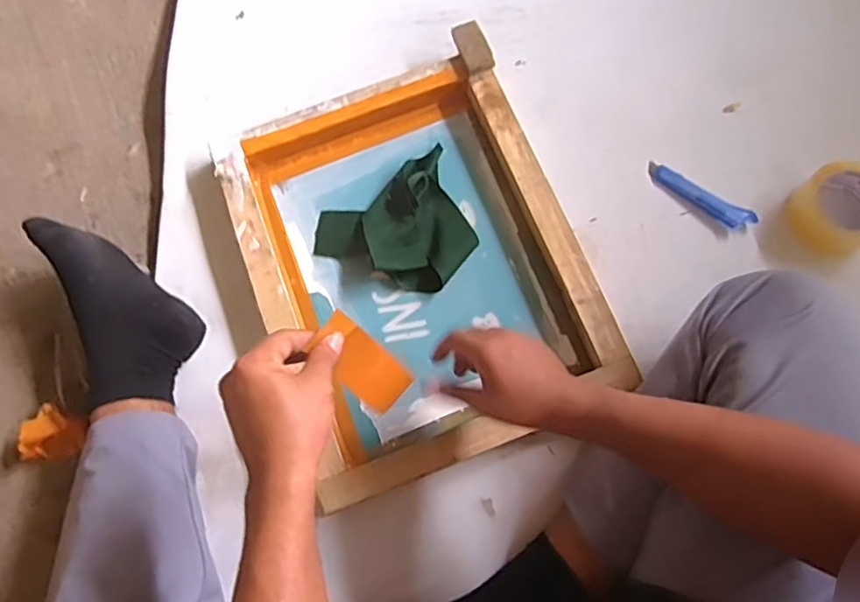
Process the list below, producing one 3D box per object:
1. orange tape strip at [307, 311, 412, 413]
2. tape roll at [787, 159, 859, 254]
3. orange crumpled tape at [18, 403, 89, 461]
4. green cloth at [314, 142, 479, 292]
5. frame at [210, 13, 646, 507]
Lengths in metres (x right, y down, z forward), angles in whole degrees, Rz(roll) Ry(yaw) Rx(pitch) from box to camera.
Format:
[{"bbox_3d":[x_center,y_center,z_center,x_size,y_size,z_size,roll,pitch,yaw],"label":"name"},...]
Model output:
[{"bbox_3d":[-0.059,0.053,0.525,0.090,0.006,0.046,43,72,-11],"label":"orange tape strip"},{"bbox_3d":[0.497,-0.114,0.728,0.105,0.057,0.098,0,73,0],"label":"tape roll"},{"bbox_3d":[-0.434,0.157,0.698,0.063,0.022,0.060,25,75,8],"label":"orange crumpled tape"},{"bbox_3d":[-0.043,-0.084,0.746,0.182,0.028,0.164,-20,74,-6],"label":"green cloth"},{"bbox_3d":[-0.019,-0.048,0.723,0.362,0.065,0.461,-20,78,-5],"label":"frame"}]

